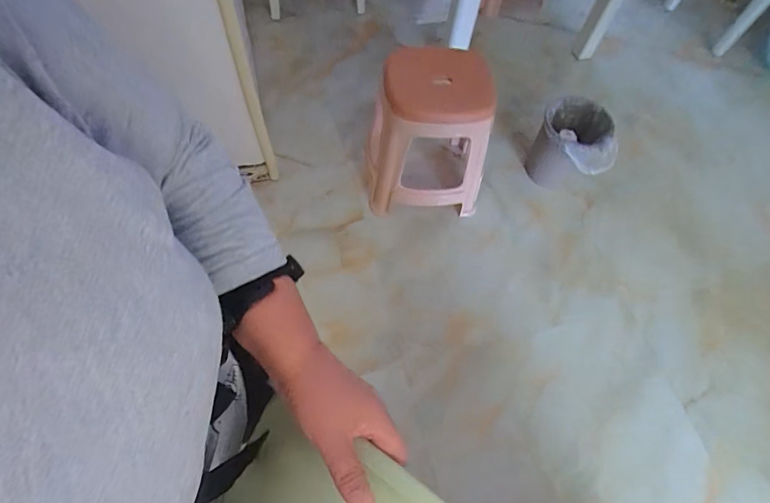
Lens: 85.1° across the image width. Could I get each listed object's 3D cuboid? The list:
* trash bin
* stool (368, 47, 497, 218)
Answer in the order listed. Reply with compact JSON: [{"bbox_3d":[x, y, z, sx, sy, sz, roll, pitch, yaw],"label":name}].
[{"bbox_3d":[0.663,-0.385,1.467,0.251,0.226,0.239,21,64,7],"label":"trash bin"},{"bbox_3d":[0.132,-0.363,1.362,0.370,0.415,0.324,2,63,-3],"label":"stool"}]

